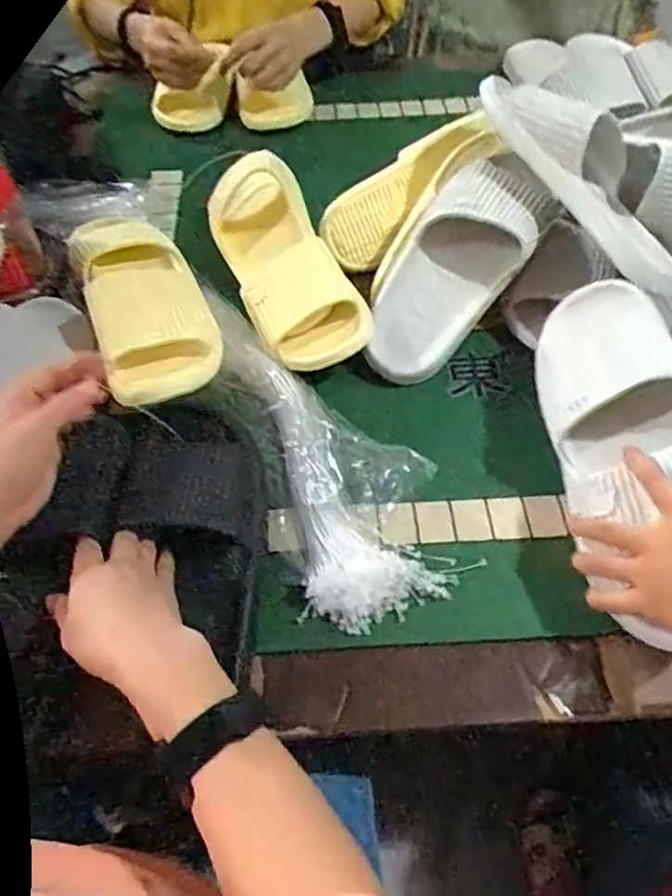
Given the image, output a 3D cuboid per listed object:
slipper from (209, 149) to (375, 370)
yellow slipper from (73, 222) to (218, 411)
[{"bbox_3d":[-0.061,-0.196,0.680,0.105,0.067,0.281,-33,67,7],"label":"slipper"},{"bbox_3d":[-0.194,-0.159,0.651,0.104,0.065,0.289,-19,57,-13],"label":"yellow slipper"}]

